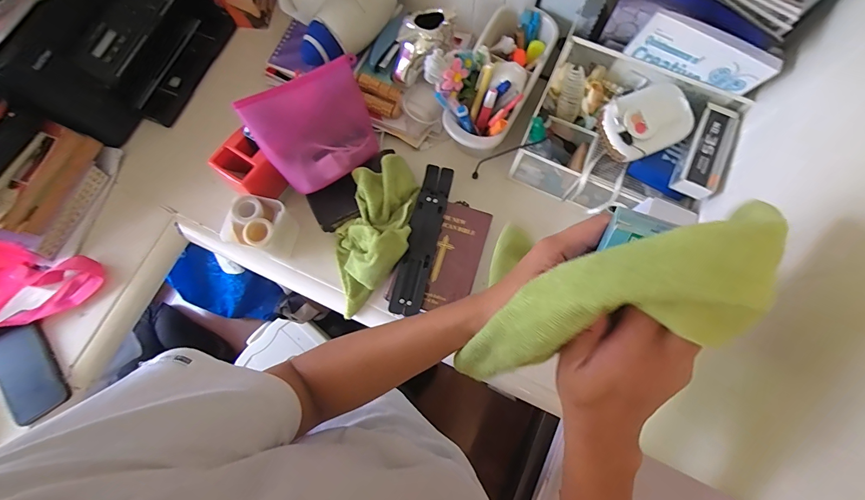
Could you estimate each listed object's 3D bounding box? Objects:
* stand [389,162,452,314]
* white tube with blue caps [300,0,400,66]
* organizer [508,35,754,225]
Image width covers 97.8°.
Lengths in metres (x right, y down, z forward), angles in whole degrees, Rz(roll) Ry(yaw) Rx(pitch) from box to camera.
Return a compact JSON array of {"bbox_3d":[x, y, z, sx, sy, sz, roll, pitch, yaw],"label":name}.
[{"bbox_3d":[-0.015,-0.019,0.562,0.045,0.011,0.228,13,75,4],"label":"stand"},{"bbox_3d":[-0.130,-0.377,0.609,0.066,0.058,0.202,42,79,11],"label":"white tube with blue caps"},{"bbox_3d":[0.270,-0.157,0.551,0.253,0.151,0.158,28,77,8],"label":"organizer"}]

